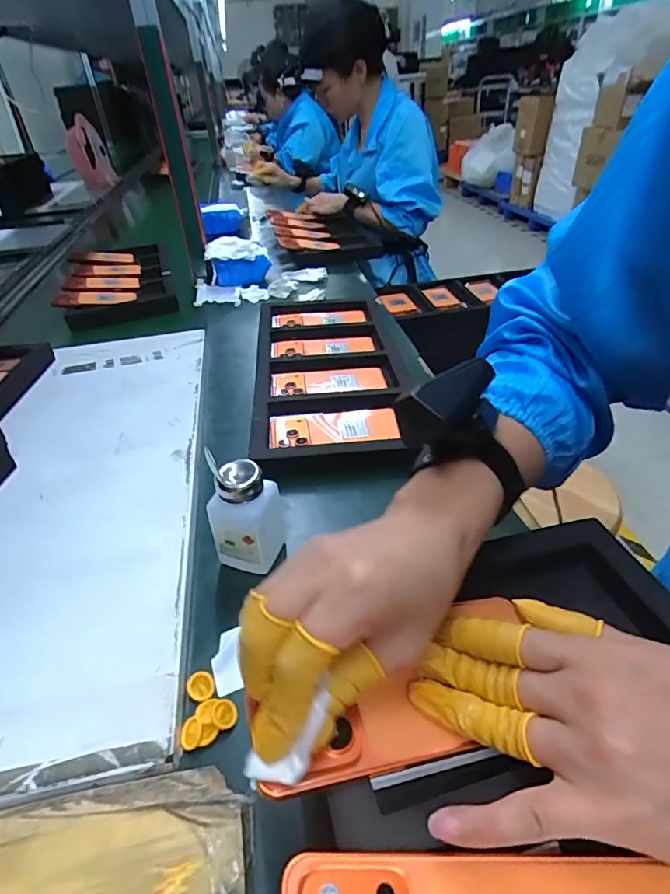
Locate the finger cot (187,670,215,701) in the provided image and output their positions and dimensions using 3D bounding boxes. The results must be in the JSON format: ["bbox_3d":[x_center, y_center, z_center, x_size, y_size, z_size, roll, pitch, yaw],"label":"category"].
[{"bbox_3d":[-0.104,0.184,0.371,0.020,0.004,0.023,-17,41,-17],"label":"finger cot"}]

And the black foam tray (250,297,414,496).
[{"bbox_3d":[-0.003,-0.124,0.747,0.237,0.028,0.506,-6,39,-3],"label":"black foam tray"}]

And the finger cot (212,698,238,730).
[{"bbox_3d":[-0.081,0.195,0.352,0.017,0.007,0.022,-14,40,-13],"label":"finger cot"}]

